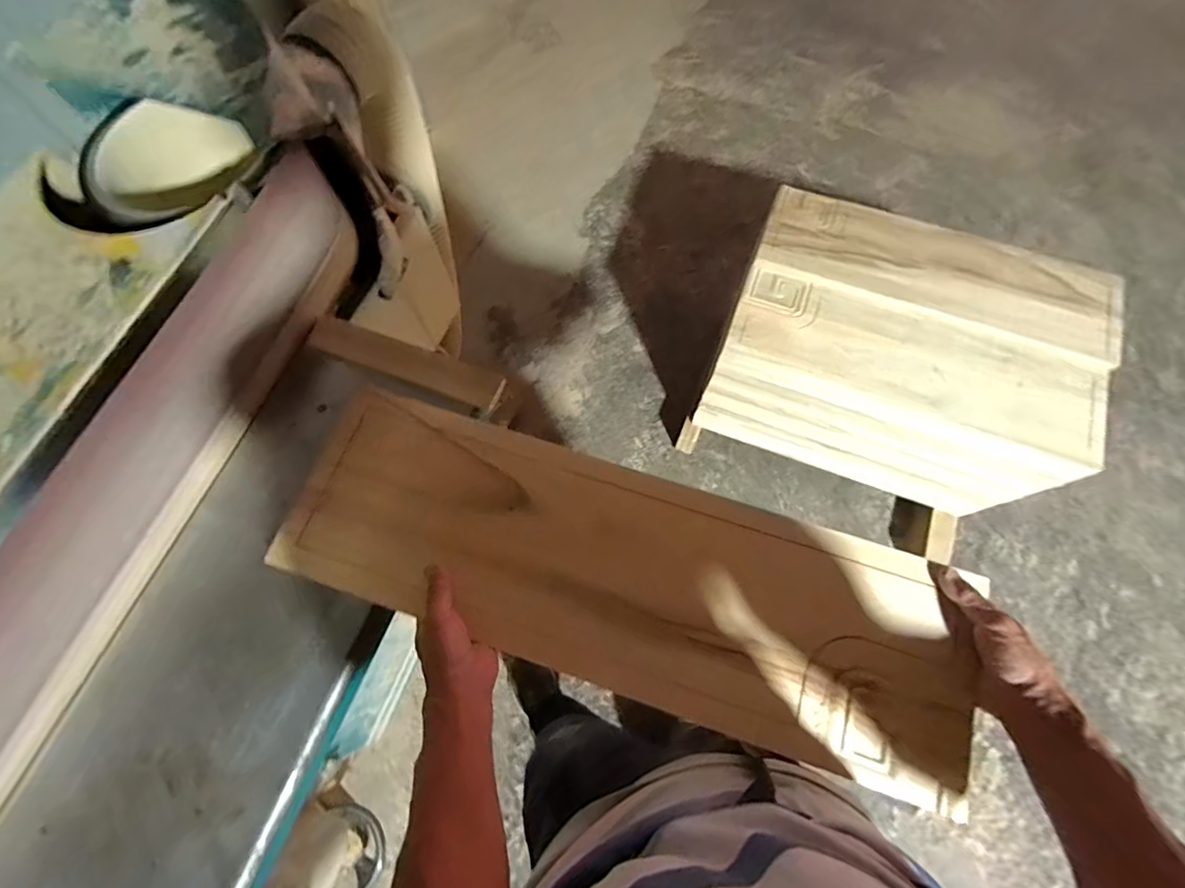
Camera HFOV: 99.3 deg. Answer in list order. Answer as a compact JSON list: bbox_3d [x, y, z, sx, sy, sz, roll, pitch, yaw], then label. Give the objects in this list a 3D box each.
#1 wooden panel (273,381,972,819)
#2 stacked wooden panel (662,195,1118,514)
[{"bbox_3d":[0.022,0.126,0.517,0.678,0.027,0.222,18,71,7],"label":"wooden panel"},{"bbox_3d":[0.672,-0.202,1.232,0.718,0.467,0.474,17,71,8],"label":"stacked wooden panel"}]

